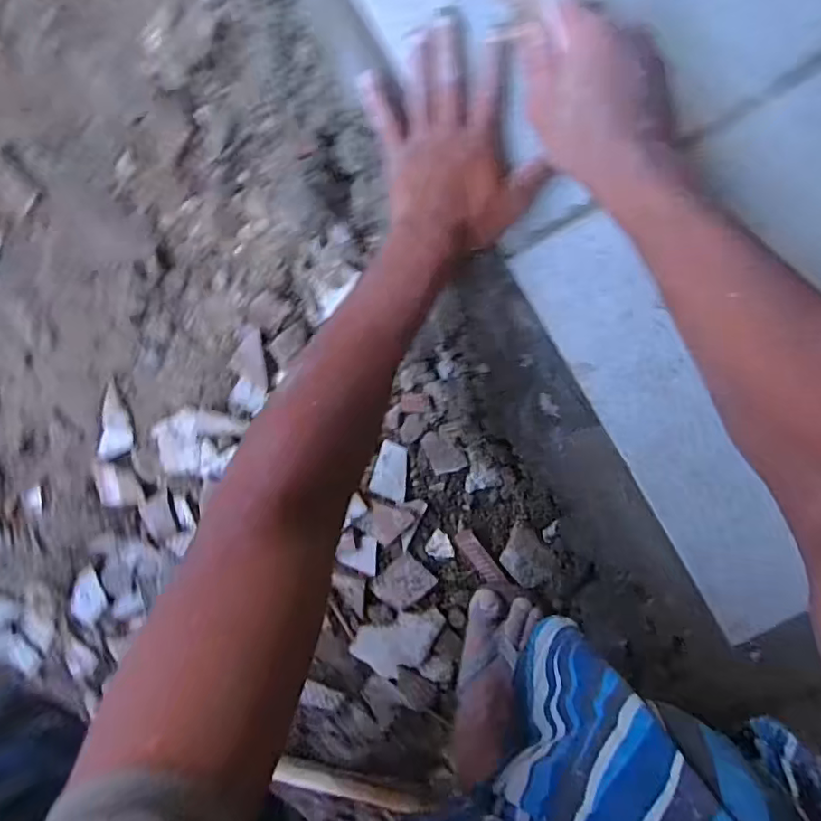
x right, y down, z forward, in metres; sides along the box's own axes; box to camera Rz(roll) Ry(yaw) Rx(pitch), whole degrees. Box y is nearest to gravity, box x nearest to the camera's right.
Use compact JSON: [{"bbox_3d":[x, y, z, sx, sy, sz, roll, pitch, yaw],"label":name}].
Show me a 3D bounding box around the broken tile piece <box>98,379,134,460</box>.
[{"bbox_3d":[-0.322,0.014,0.600,0.033,0.004,0.085,12,99,2],"label":"broken tile piece"}]

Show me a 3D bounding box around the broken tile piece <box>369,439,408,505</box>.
[{"bbox_3d":[-0.019,0.063,0.572,0.038,0.005,0.058,15,99,2],"label":"broken tile piece"}]

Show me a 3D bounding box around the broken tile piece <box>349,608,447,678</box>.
[{"bbox_3d":[-0.010,0.257,0.607,0.107,0.009,0.060,-32,95,8],"label":"broken tile piece"}]

